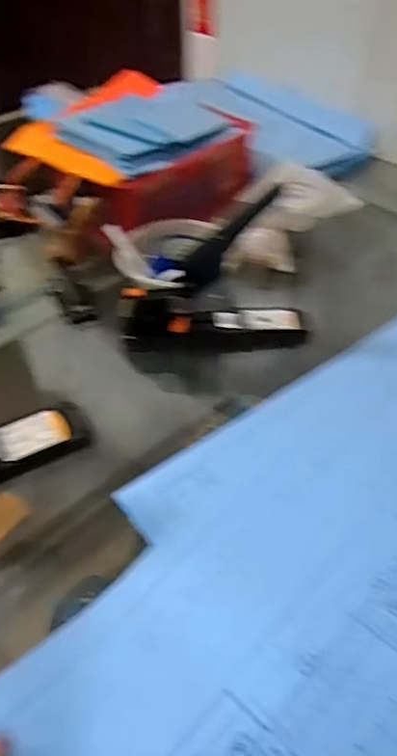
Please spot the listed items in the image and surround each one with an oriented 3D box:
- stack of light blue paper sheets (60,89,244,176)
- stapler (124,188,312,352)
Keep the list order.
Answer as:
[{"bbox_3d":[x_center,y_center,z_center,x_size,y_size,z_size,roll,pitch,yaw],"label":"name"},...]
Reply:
[{"bbox_3d":[-0.095,-0.477,1.130,0.202,0.029,0.276,41,59,21],"label":"stack of light blue paper sheets"},{"bbox_3d":[0.026,-0.132,0.908,0.294,0.238,0.058,-8,44,-5],"label":"stapler"}]

